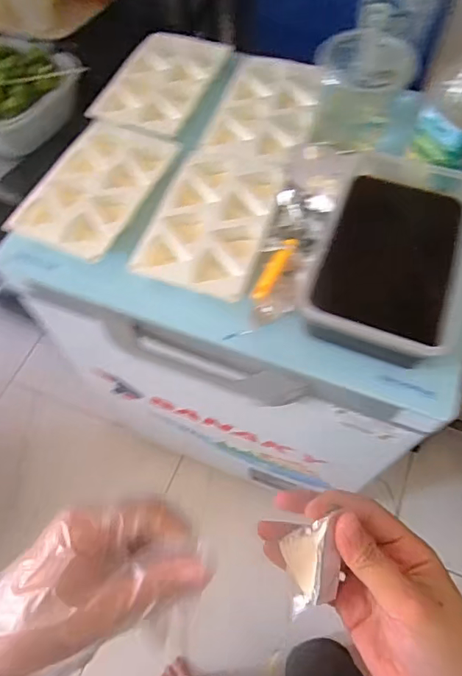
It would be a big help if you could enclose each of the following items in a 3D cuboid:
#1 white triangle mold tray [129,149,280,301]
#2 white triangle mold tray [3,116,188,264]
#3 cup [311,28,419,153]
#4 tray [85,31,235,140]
[{"bbox_3d":[-0.020,-0.163,0.630,0.148,0.020,0.226,16,64,10],"label":"white triangle mold tray"},{"bbox_3d":[-0.183,-0.209,0.658,0.152,0.020,0.222,20,65,12],"label":"white triangle mold tray"},{"bbox_3d":[0.173,-0.329,0.638,0.123,0.117,0.102,10,63,7],"label":"cup"},{"bbox_3d":[-0.108,-0.412,0.756,0.161,0.019,0.232,18,65,11],"label":"tray"}]

